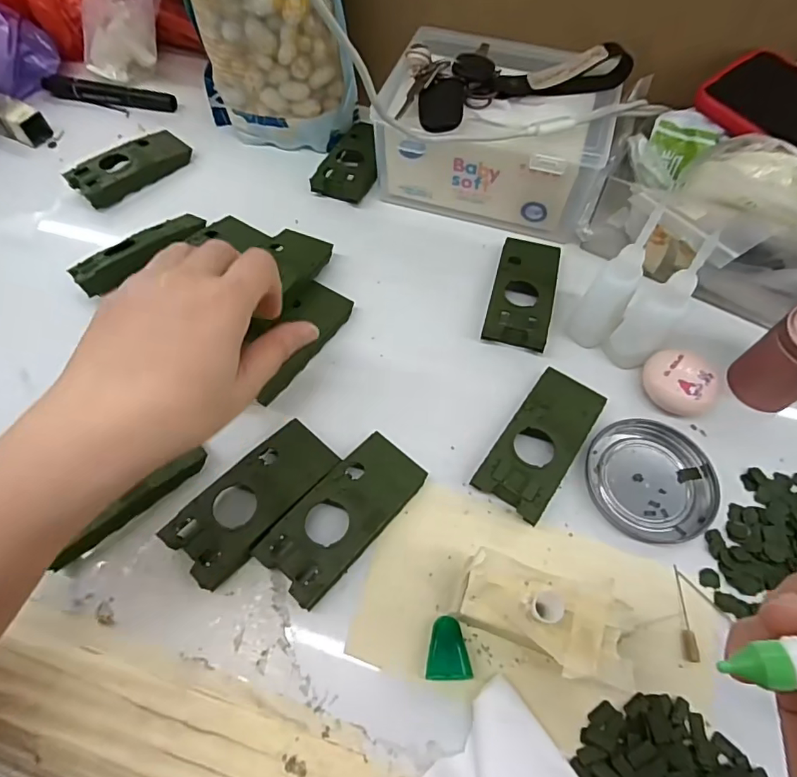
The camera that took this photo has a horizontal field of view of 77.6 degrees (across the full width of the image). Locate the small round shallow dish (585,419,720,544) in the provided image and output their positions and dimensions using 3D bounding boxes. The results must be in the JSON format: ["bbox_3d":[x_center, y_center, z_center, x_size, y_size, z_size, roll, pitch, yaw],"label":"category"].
[{"bbox_3d":[0.161,0.058,0.318,0.076,0.007,0.077,0,60,-1],"label":"small round shallow dish"}]

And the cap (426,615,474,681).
[{"bbox_3d":[0.027,0.140,0.267,0.023,0.017,0.030,2,60,0],"label":"cap"}]

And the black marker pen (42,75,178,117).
[{"bbox_3d":[-0.301,-0.304,0.516,0.143,0.019,0.023,11,61,5],"label":"black marker pen"}]

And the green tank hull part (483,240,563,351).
[{"bbox_3d":[0.098,-0.077,0.383,0.046,0.015,0.106,14,61,7],"label":"green tank hull part"}]

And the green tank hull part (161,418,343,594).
[{"bbox_3d":[-0.087,0.067,0.305,0.048,0.021,0.103,38,67,19],"label":"green tank hull part"}]

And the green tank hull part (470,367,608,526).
[{"bbox_3d":[0.095,0.033,0.323,0.045,0.019,0.106,32,65,16],"label":"green tank hull part"}]

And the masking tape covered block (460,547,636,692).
[{"bbox_3d":[0.075,0.120,0.262,0.083,0.043,0.044,14,61,7],"label":"masking tape covered block"}]

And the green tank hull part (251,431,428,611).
[{"bbox_3d":[-0.031,0.076,0.300,0.047,0.020,0.103,38,67,19],"label":"green tank hull part"}]

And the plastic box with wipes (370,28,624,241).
[{"bbox_3d":[0.083,-0.207,0.415,0.185,0.093,0.127,22,62,11],"label":"plastic box with wipes"}]

